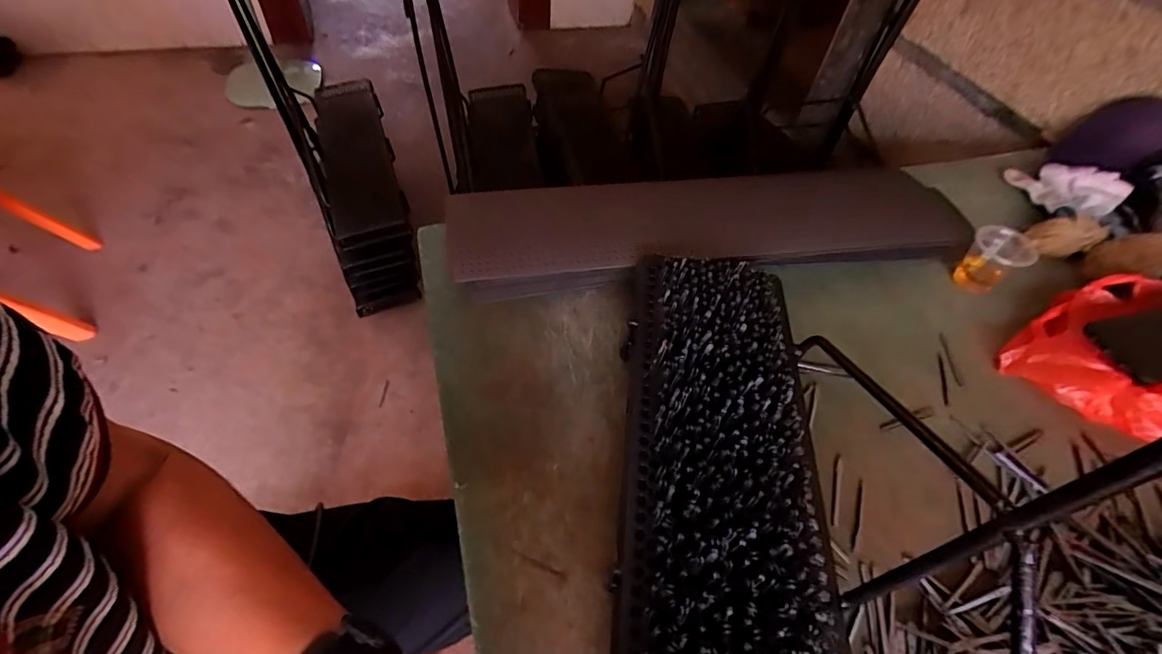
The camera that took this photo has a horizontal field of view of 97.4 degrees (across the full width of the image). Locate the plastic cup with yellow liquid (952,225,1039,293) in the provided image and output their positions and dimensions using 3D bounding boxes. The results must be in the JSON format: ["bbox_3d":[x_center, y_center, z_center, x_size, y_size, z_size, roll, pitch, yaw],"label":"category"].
[{"bbox_3d":[0.520,-0.085,0.644,0.065,0.069,0.066,-32,61,-26],"label":"plastic cup with yellow liquid"}]

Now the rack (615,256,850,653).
[{"bbox_3d":[0.098,0.170,0.329,0.143,0.031,0.583,8,52,1],"label":"rack"}]

